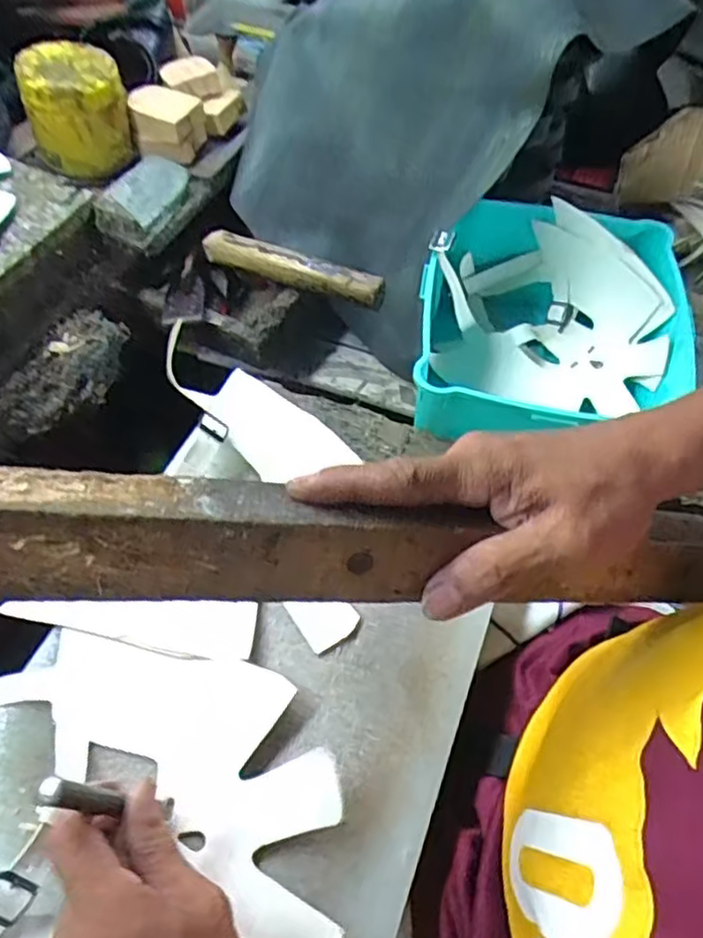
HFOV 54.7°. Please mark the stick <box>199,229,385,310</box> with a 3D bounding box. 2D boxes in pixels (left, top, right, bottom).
[{"bbox_3d":[-0.061,-0.209,0.705,0.199,0.033,0.022,20,55,11],"label":"stick"}]

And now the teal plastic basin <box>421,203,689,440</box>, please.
[{"bbox_3d":[0.199,-0.128,0.702,0.255,0.140,0.295,8,54,3],"label":"teal plastic basin"}]

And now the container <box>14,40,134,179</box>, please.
[{"bbox_3d":[-0.271,-0.355,0.674,0.093,0.092,0.087,-15,56,-14],"label":"container"}]

